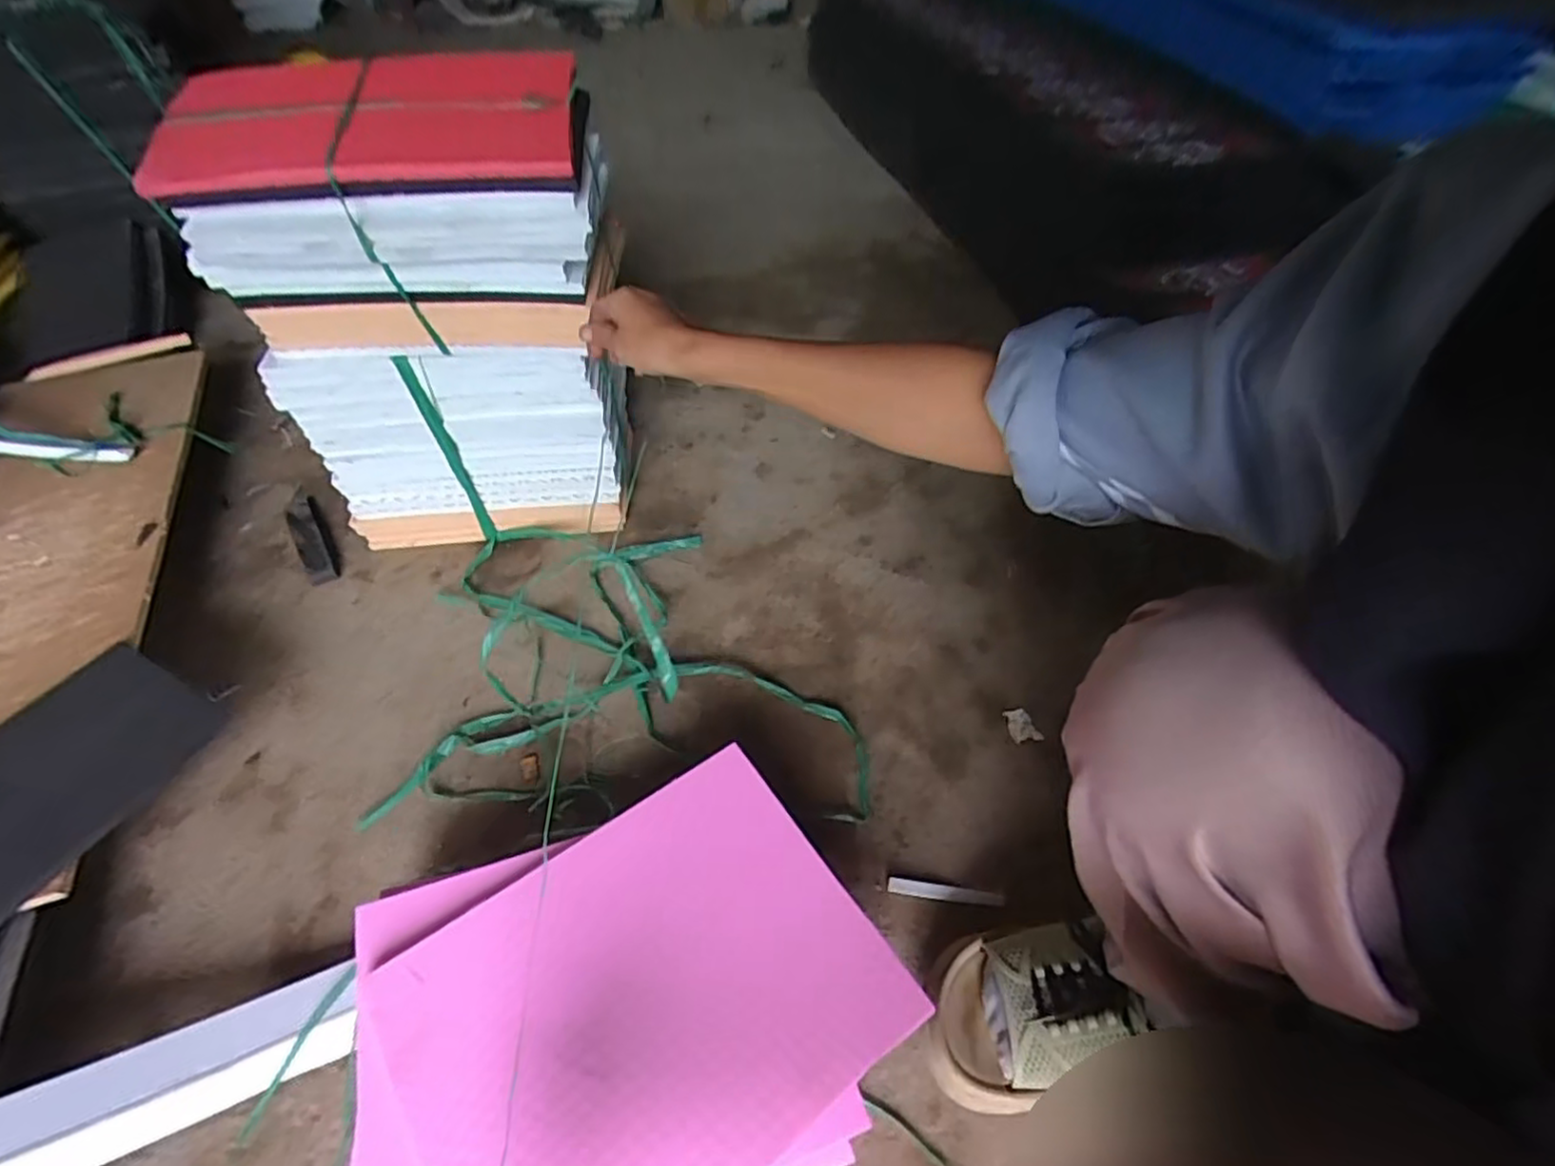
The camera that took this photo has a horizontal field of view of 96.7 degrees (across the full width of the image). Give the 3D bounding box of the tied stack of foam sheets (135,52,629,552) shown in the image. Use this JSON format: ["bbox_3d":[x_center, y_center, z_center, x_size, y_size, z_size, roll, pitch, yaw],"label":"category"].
[{"bbox_3d":[-0.301,-0.212,0.642,0.307,0.404,0.125,-1,51,-2],"label":"tied stack of foam sheets"}]

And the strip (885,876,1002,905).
[{"bbox_3d":[0.135,0.246,0.552,0.092,0.006,0.012,7,52,4],"label":"strip"}]

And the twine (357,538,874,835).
[{"bbox_3d":[-0.134,0.028,0.631,0.421,0.149,0.320,0,51,-1],"label":"twine"}]

